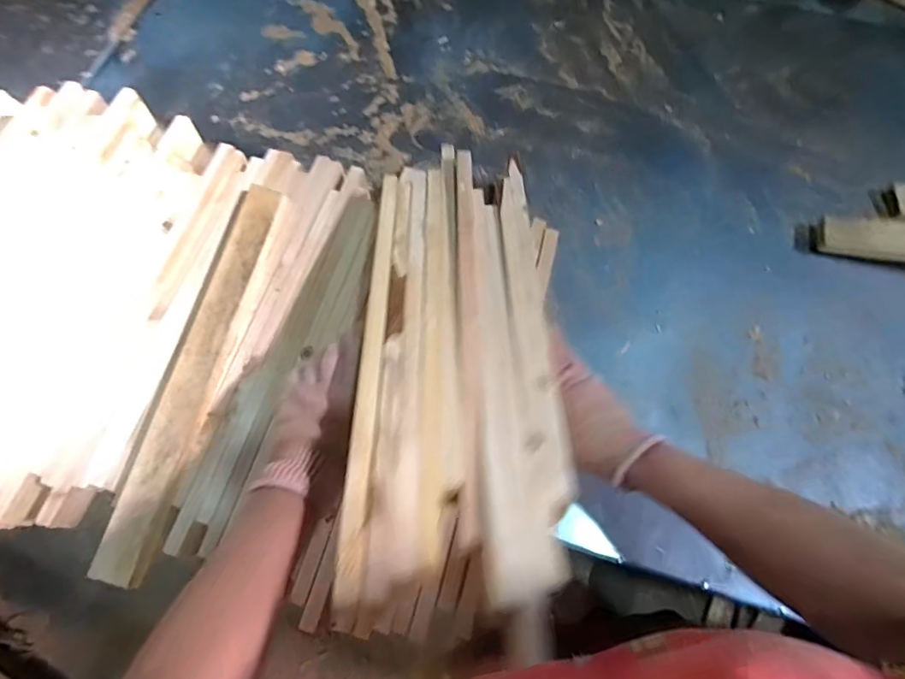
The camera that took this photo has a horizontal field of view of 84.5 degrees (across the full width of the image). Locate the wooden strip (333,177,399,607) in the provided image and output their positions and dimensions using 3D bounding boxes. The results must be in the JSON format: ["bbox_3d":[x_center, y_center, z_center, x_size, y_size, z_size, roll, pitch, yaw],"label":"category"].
[{"bbox_3d":[-0.076,-0.014,0.495,0.024,0.009,0.497,-1,50,-1],"label":"wooden strip"}]

